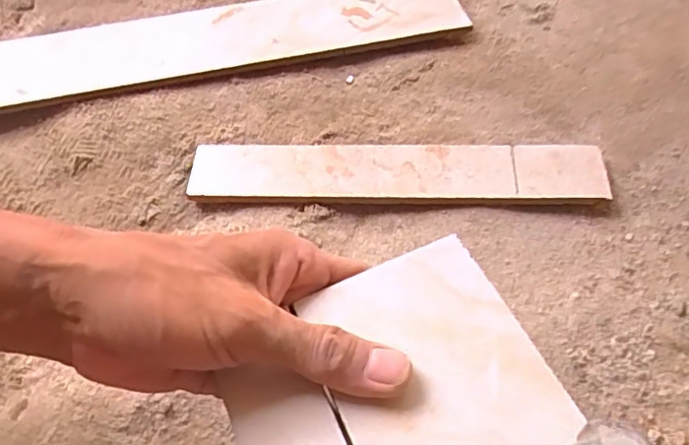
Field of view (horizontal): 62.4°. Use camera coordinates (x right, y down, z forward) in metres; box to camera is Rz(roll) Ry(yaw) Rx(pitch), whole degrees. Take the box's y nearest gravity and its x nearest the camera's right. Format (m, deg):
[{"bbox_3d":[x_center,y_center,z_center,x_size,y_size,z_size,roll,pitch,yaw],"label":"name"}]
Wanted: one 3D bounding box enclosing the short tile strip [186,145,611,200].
[{"bbox_3d":[0.033,-0.035,0.388,0.272,0.014,0.044,2,55,3],"label":"short tile strip"}]

